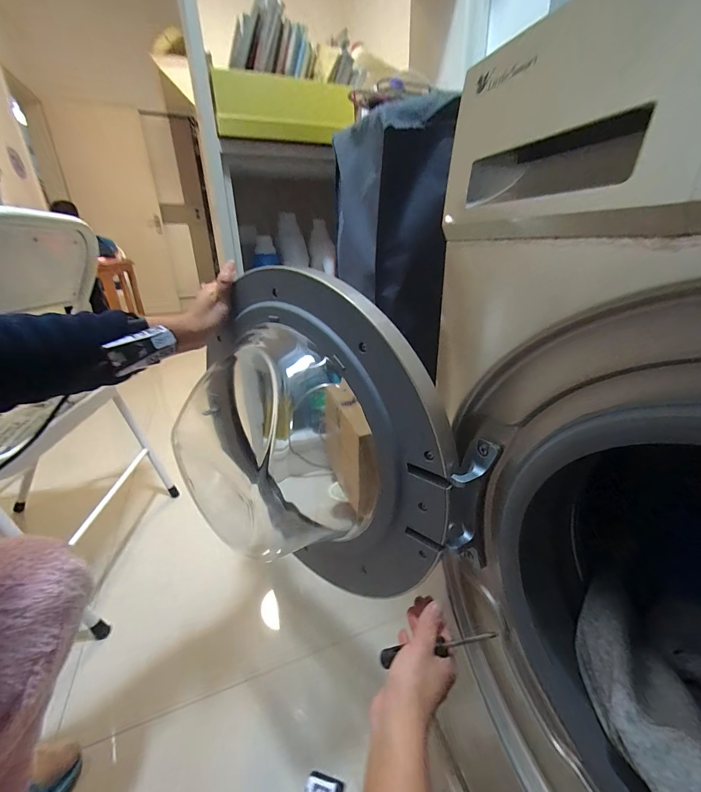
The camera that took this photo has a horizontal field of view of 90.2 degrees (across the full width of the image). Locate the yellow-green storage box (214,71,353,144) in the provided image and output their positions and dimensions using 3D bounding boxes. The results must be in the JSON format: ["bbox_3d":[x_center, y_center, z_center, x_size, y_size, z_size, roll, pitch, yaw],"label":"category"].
[{"bbox_3d":[-0.128,-0.566,0.691,0.257,0.088,0.102,-14,27,-23],"label":"yellow-green storage box"}]

